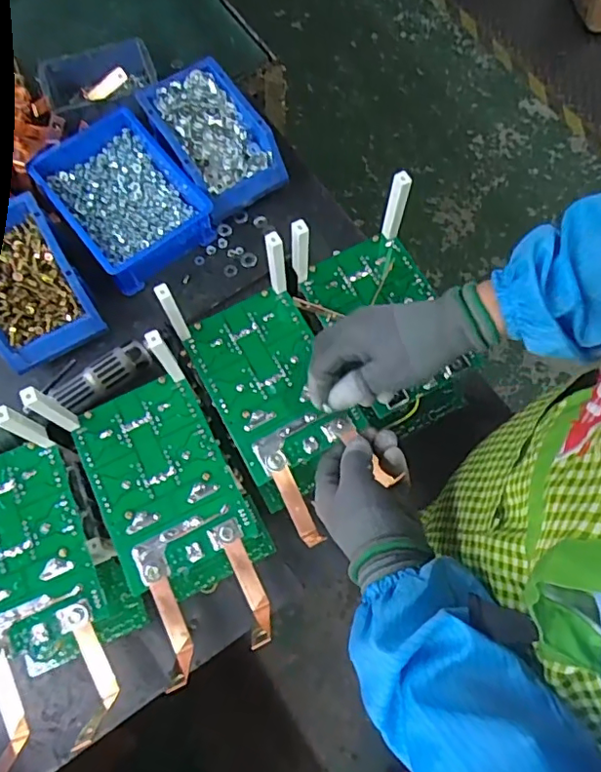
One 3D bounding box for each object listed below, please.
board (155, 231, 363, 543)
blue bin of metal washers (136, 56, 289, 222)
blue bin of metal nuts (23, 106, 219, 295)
[{"bbox_3d":[-0.014,-0.002,0.466,0.117,0.083,0.228,-28,73,-9],"label":"board"},{"bbox_3d":[-0.109,-0.311,0.697,0.115,0.060,0.181,-34,74,-10],"label":"blue bin of metal washers"},{"bbox_3d":[-0.221,-0.234,0.690,0.145,0.064,0.199,-36,75,-11],"label":"blue bin of metal nuts"}]

